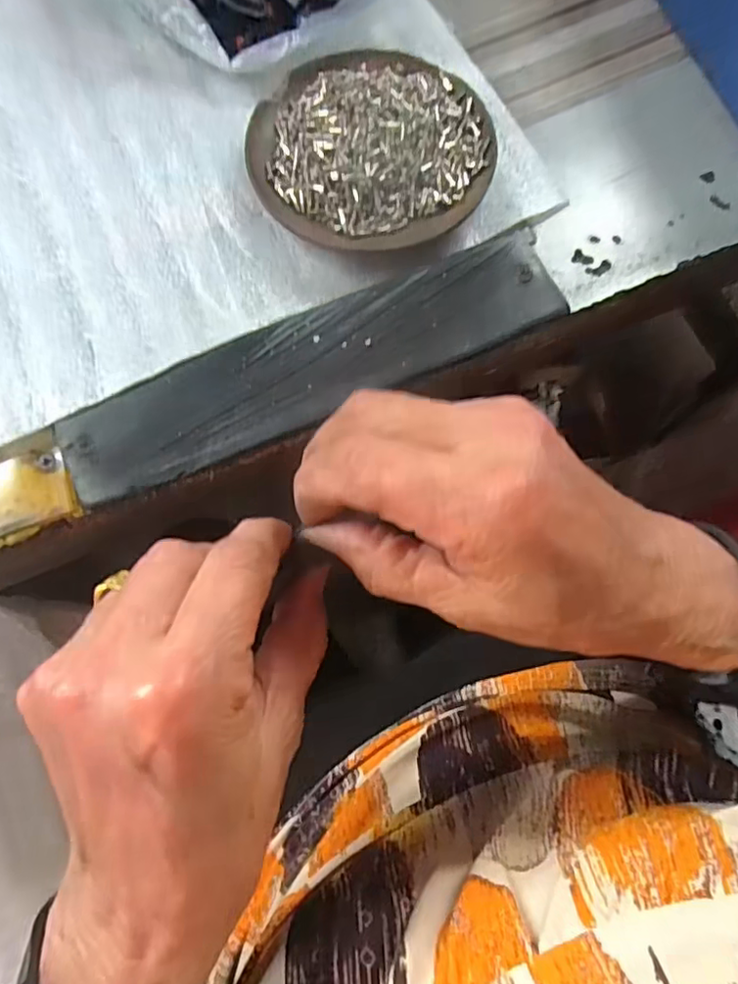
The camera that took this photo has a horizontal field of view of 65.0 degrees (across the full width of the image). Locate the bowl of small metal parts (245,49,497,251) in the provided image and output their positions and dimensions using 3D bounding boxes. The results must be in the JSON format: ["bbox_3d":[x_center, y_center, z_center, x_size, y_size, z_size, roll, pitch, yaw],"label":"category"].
[{"bbox_3d":[0.000,-0.168,0.276,0.111,0.028,0.105,0,74,0],"label":"bowl of small metal parts"}]

